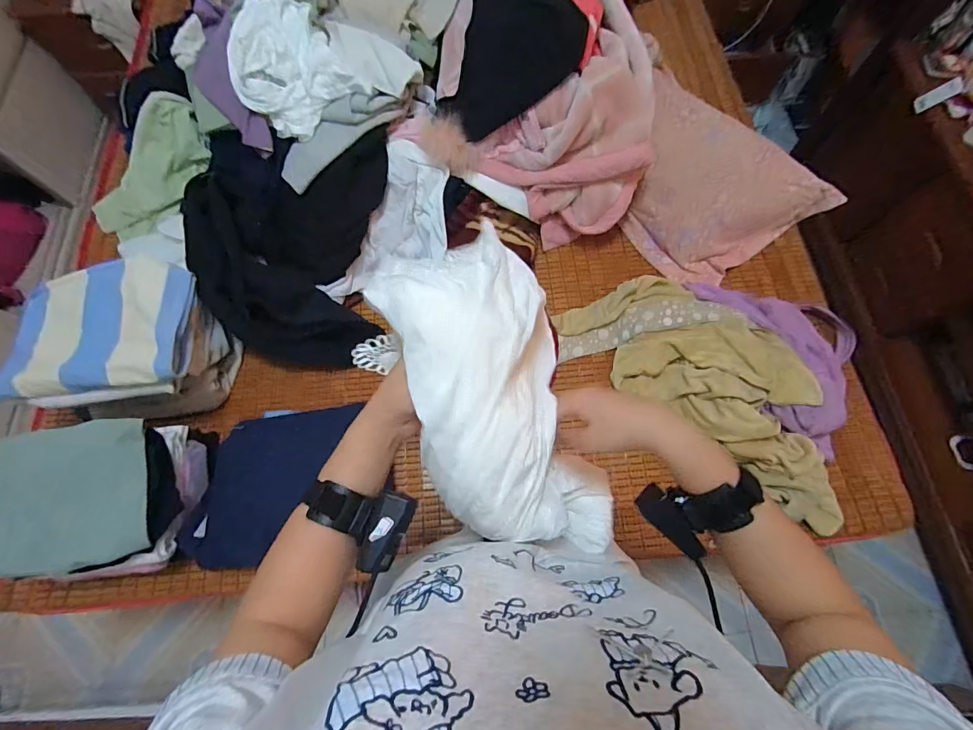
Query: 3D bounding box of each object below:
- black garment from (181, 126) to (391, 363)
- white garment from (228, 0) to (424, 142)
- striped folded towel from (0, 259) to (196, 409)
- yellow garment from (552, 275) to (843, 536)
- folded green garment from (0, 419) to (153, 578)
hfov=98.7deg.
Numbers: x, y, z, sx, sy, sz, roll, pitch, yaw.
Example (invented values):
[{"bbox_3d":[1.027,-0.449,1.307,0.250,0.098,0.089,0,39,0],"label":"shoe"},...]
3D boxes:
[{"bbox_3d":[-0.420,-0.244,0.900,0.404,0.184,0.449,2,71,2],"label":"black garment"},{"bbox_3d":[-0.342,-0.631,0.861,0.353,0.106,0.257,-23,72,-7],"label":"white garment"},{"bbox_3d":[-0.715,-0.063,0.777,0.328,0.068,0.262,-4,70,0],"label":"striped folded towel"},{"bbox_3d":[0.449,0.040,0.859,0.649,0.089,0.340,37,75,13],"label":"yellow garment"},{"bbox_3d":[-0.692,0.216,0.670,0.261,0.027,0.222,-7,88,-6],"label":"folded green garment"}]

